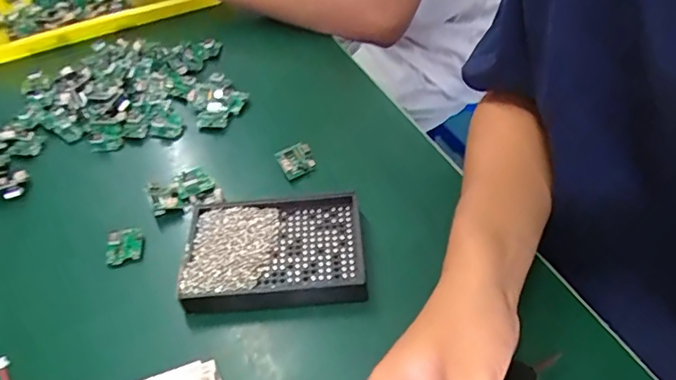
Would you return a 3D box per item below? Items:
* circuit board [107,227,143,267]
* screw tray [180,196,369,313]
[{"bbox_3d":[-0.177,0.046,0.436,0.031,0.010,0.027,-16,78,-16],"label":"circuit board"},{"bbox_3d":[-0.050,0.048,0.417,0.135,0.022,0.093,-5,48,2],"label":"screw tray"}]

